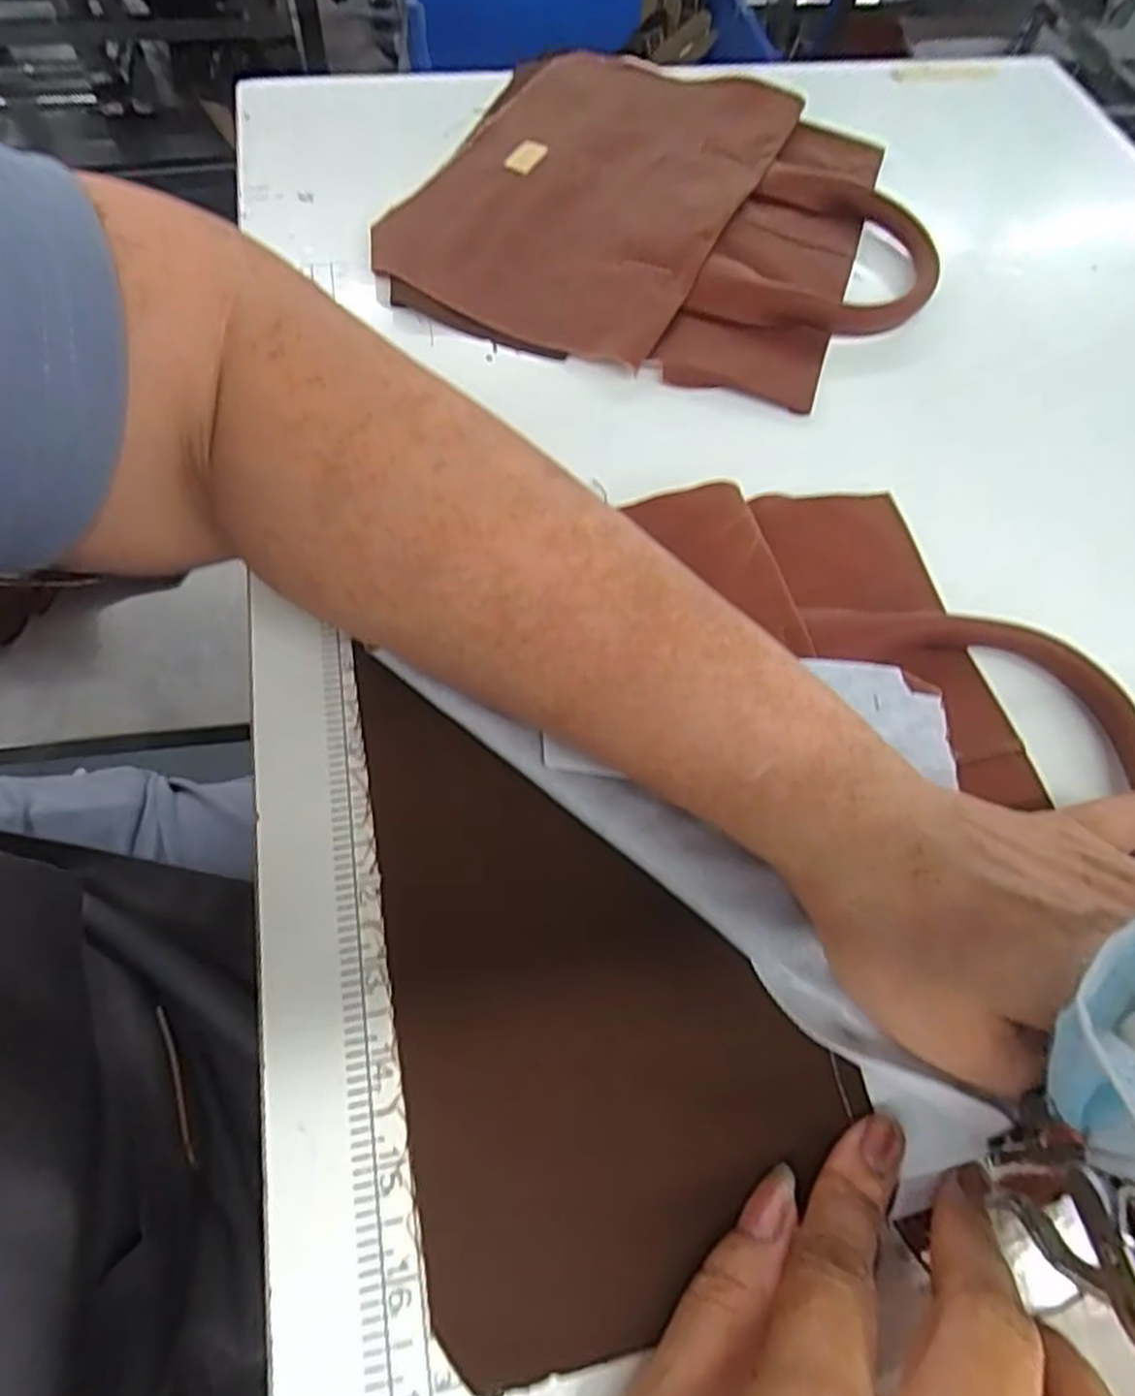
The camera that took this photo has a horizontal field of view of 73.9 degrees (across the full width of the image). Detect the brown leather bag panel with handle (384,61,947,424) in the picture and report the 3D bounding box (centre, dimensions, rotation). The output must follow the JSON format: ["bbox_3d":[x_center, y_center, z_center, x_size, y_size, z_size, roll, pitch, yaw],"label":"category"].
[{"bbox_3d":[0.054,-0.257,0.389,0.254,0.015,0.249,14,64,4],"label":"brown leather bag panel with handle"}]

